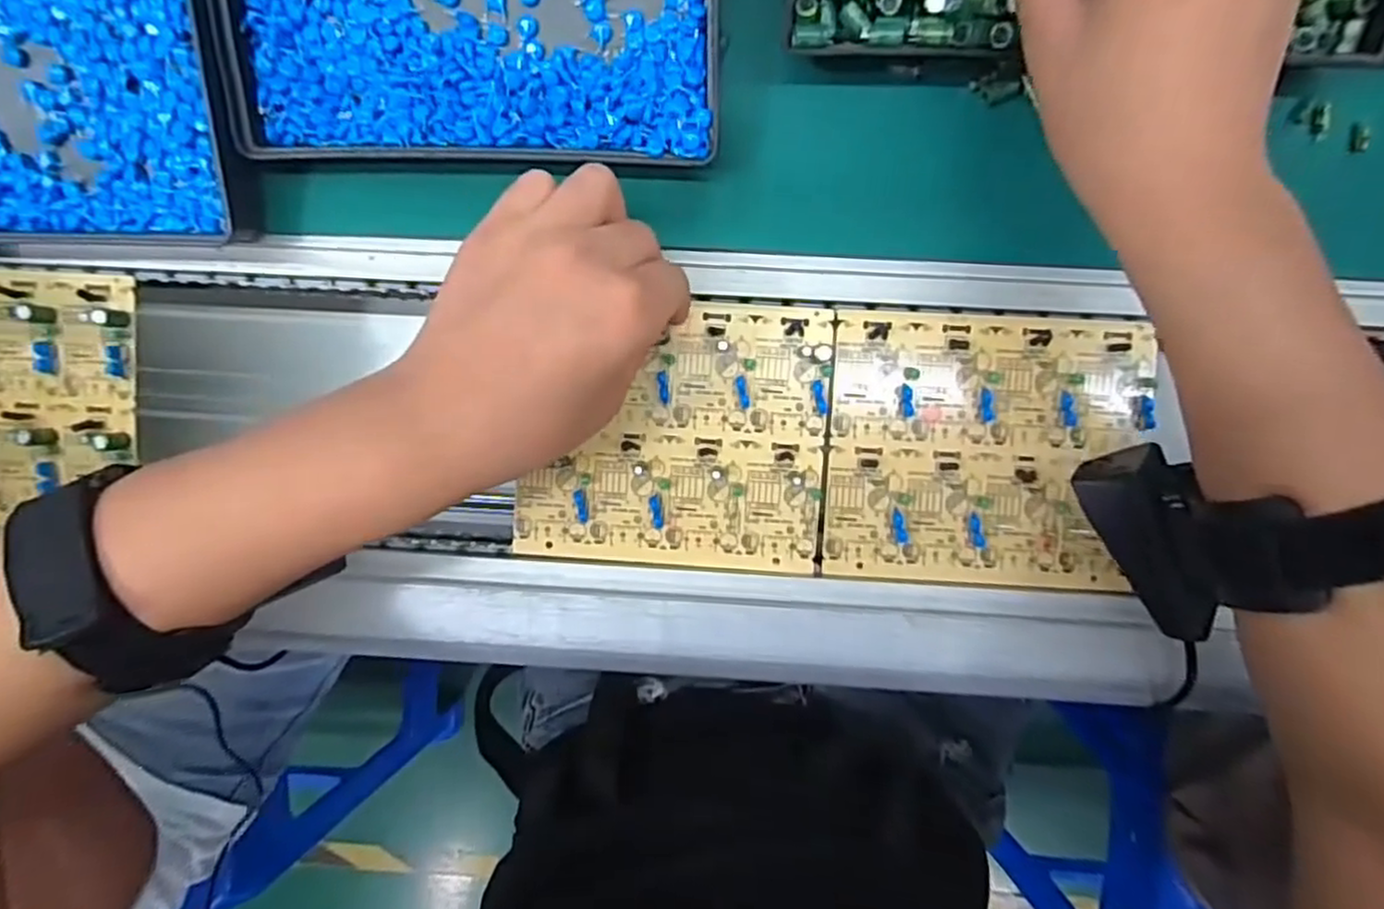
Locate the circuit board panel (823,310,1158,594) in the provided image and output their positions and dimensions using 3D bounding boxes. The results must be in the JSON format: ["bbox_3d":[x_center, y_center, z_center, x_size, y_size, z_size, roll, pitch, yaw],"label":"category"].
[{"bbox_3d":[0.130,-0.001,0.314,0.134,0.007,0.118,3,96,2],"label":"circuit board panel"}]

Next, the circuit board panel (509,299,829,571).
[{"bbox_3d":[-0.008,-0.009,0.322,0.135,0.011,0.117,3,99,2],"label":"circuit board panel"}]

